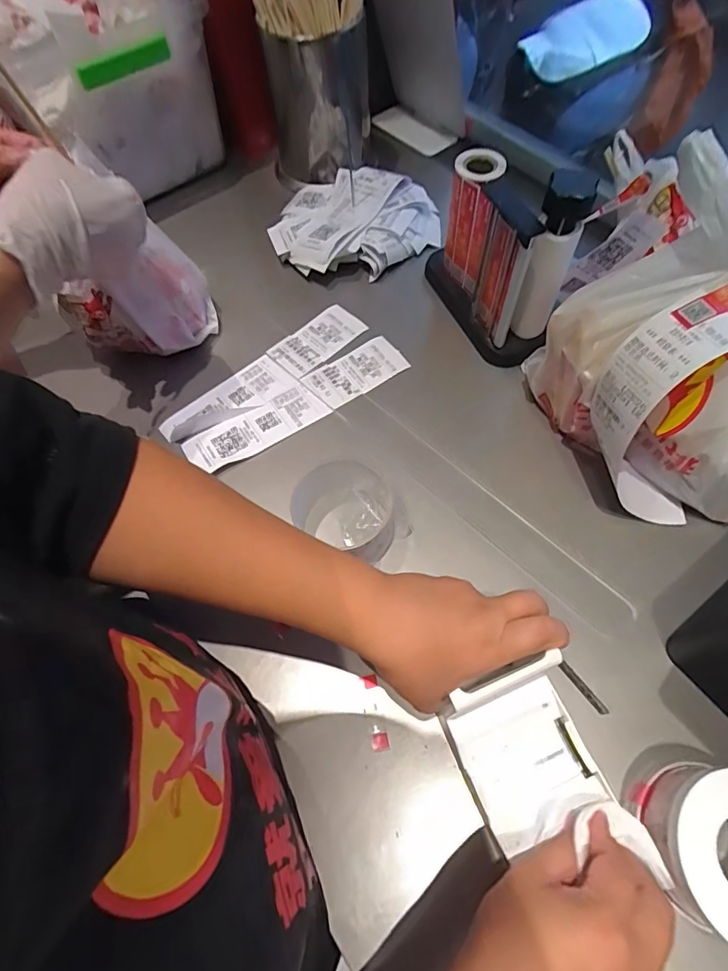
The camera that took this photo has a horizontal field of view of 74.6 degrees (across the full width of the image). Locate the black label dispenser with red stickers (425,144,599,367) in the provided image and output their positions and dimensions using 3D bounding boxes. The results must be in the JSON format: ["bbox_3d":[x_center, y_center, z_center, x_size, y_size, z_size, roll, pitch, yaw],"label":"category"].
[{"bbox_3d":[0.130,-0.243,0.479,0.066,0.163,0.177,-22,65,-9],"label":"black label dispenser with red stickers"}]

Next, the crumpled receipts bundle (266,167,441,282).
[{"bbox_3d":[-0.008,-0.326,0.592,0.204,0.048,0.149,-2,63,2],"label":"crumpled receipts bundle"}]

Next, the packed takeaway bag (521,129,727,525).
[{"bbox_3d":[0.242,-0.093,0.373,0.134,0.193,0.206,-17,64,-6],"label":"packed takeaway bag"}]

